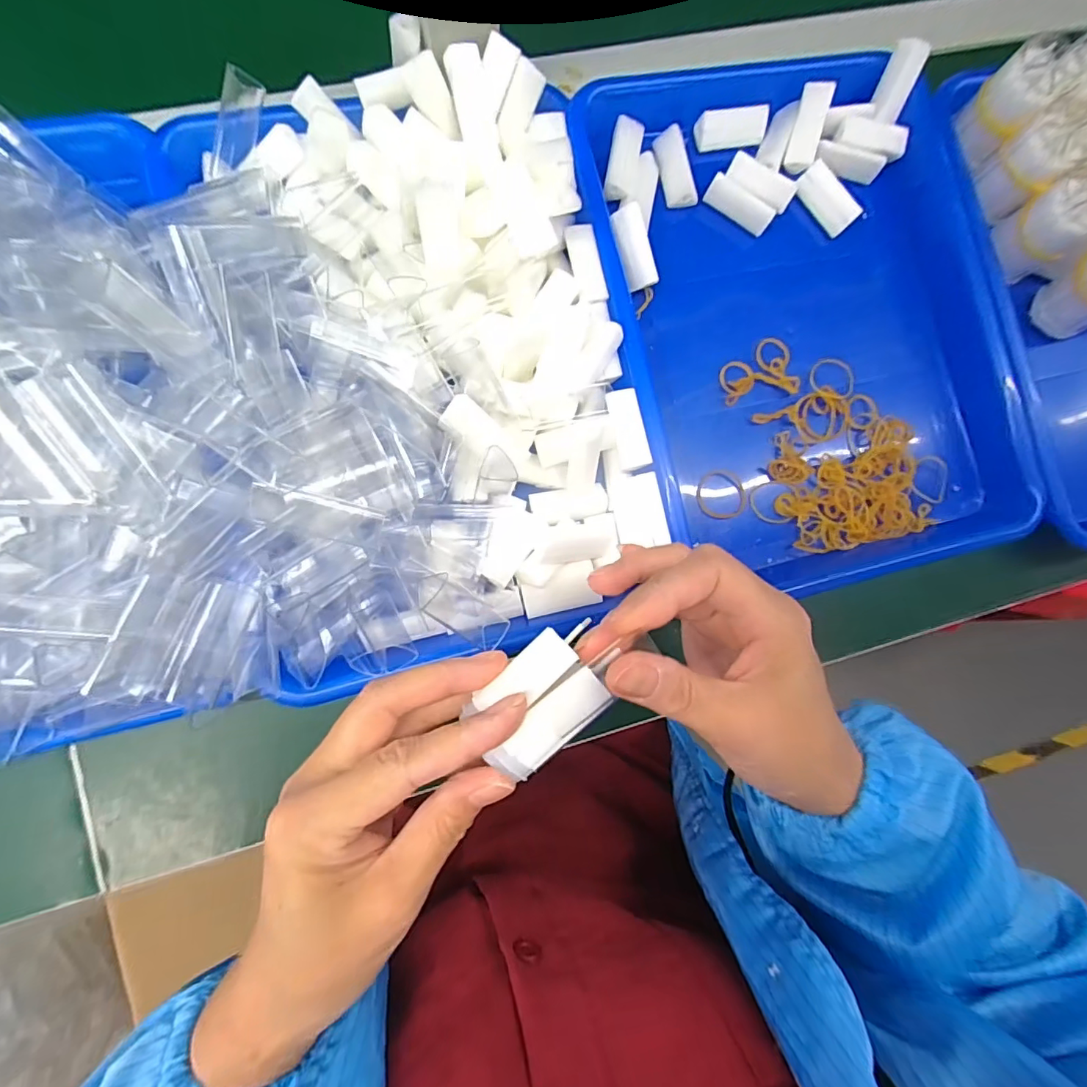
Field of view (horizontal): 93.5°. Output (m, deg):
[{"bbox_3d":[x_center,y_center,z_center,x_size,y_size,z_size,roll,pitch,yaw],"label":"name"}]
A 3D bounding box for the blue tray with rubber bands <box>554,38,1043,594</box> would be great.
[{"bbox_3d":[0.165,-0.142,0.332,0.246,0.042,0.330,-14,86,-7],"label":"blue tray with rubber bands"}]

